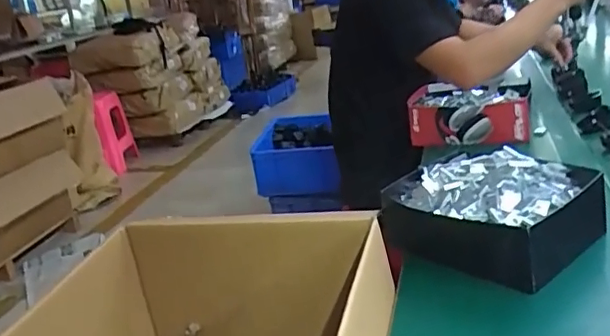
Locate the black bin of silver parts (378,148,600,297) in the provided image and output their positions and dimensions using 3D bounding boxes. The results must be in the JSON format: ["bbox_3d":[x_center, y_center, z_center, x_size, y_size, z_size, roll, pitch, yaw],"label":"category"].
[{"bbox_3d":[0.236,0.056,0.754,0.215,0.090,0.244,-20,23,-33],"label":"black bin of silver parts"}]

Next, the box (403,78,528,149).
[{"bbox_3d":[0.357,-0.119,1.227,0.239,0.082,0.212,0,20,21],"label":"box"}]

